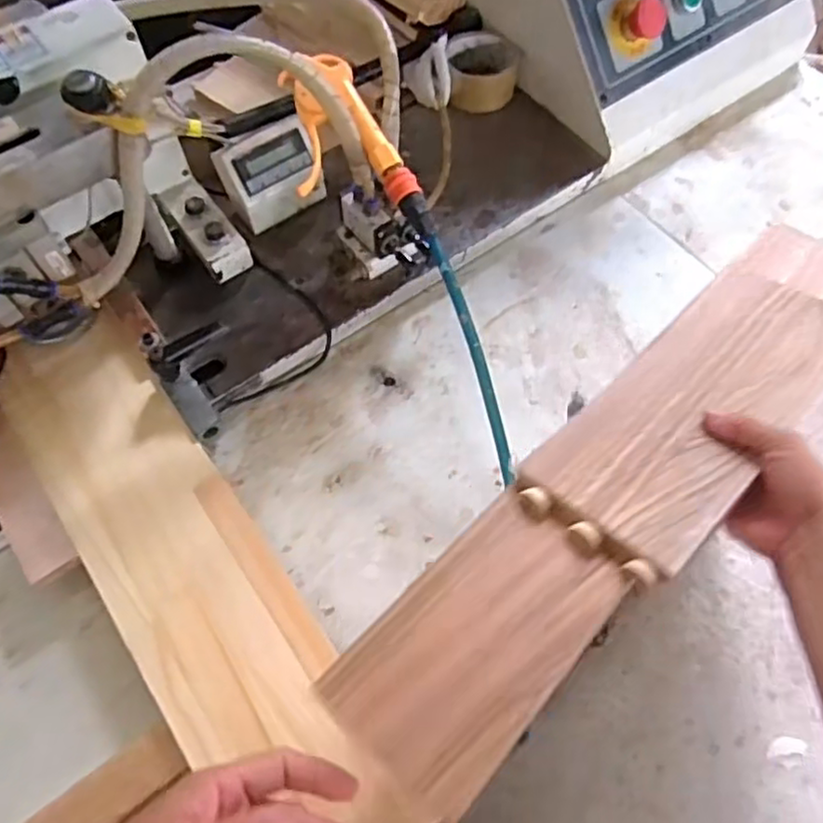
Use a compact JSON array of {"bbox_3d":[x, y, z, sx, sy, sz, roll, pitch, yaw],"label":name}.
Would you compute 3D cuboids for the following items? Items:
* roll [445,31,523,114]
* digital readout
[{"bbox_3d":[0.081,-0.387,0.756,0.079,0.045,0.085,0,64,0],"label":"roll"},{"bbox_3d":[-0.136,-0.230,0.658,0.092,0.080,0.044,-31,68,-14],"label":"digital readout"}]

